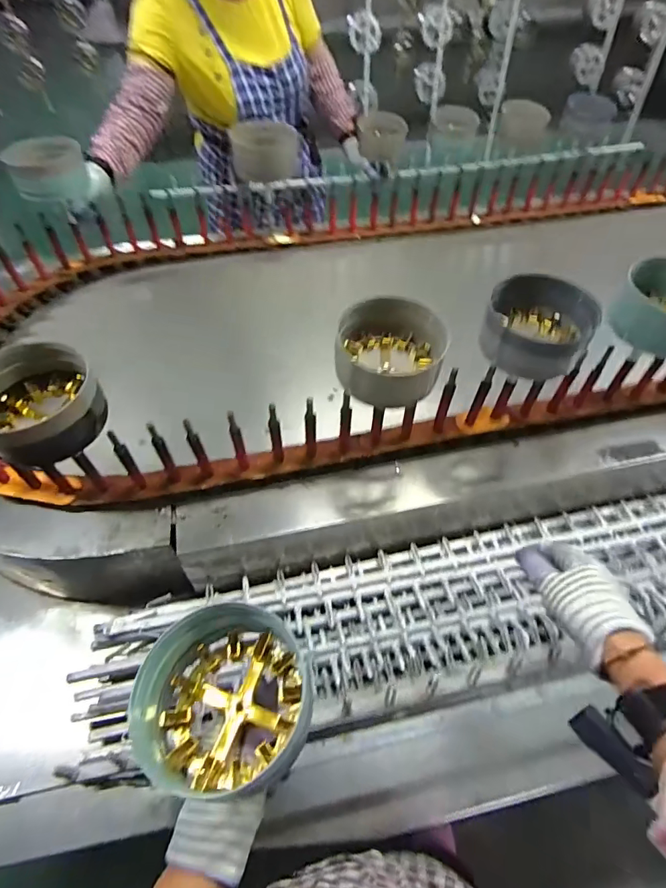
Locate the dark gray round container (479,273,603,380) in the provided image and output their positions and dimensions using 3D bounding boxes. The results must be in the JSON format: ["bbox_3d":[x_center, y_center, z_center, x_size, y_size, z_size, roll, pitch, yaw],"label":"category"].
[{"bbox_3d":[0.281,-0.167,0.648,0.126,0.068,0.136,0,50,0],"label":"dark gray round container"}]

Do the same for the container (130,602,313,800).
[{"bbox_3d":[-0.089,0.217,0.398,0.132,0.079,0.141,0,50,0],"label":"container"}]

